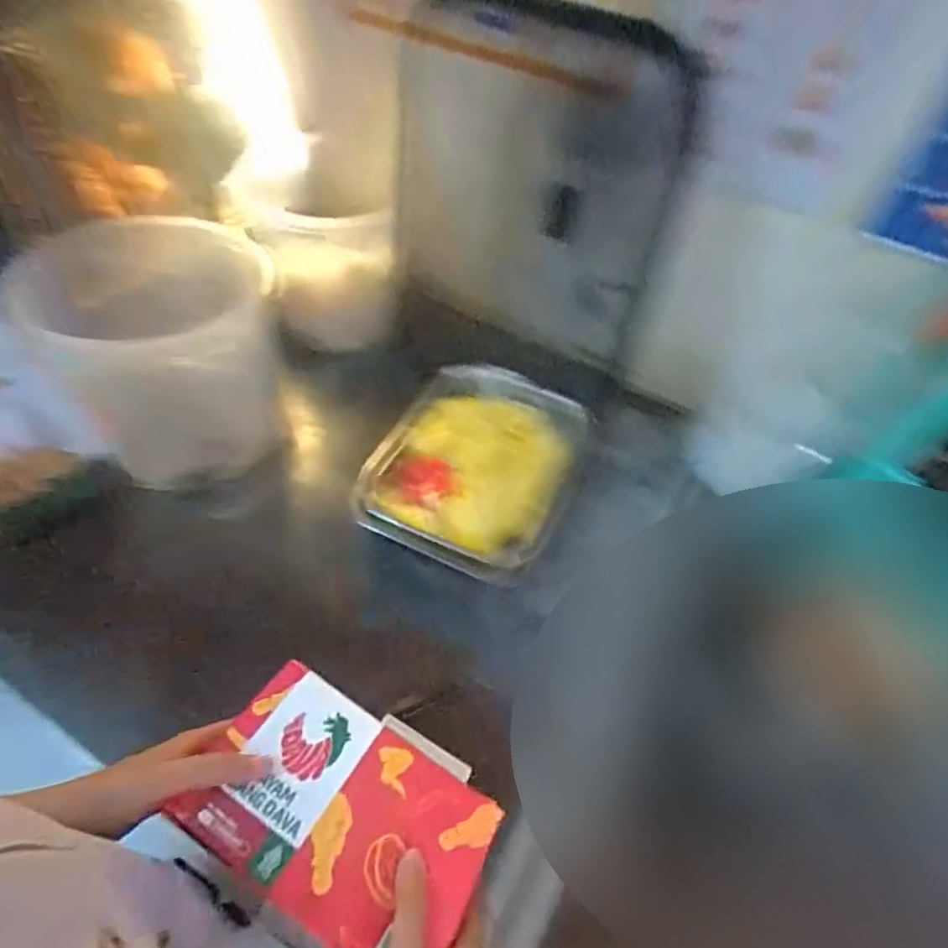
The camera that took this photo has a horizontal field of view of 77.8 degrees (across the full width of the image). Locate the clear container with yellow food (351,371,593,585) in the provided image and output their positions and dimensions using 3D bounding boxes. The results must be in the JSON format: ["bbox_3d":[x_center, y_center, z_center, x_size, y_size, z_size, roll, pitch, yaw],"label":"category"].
[{"bbox_3d":[0.015,-0.021,0.748,0.226,0.060,0.317,22,53,11],"label":"clear container with yellow food"}]

